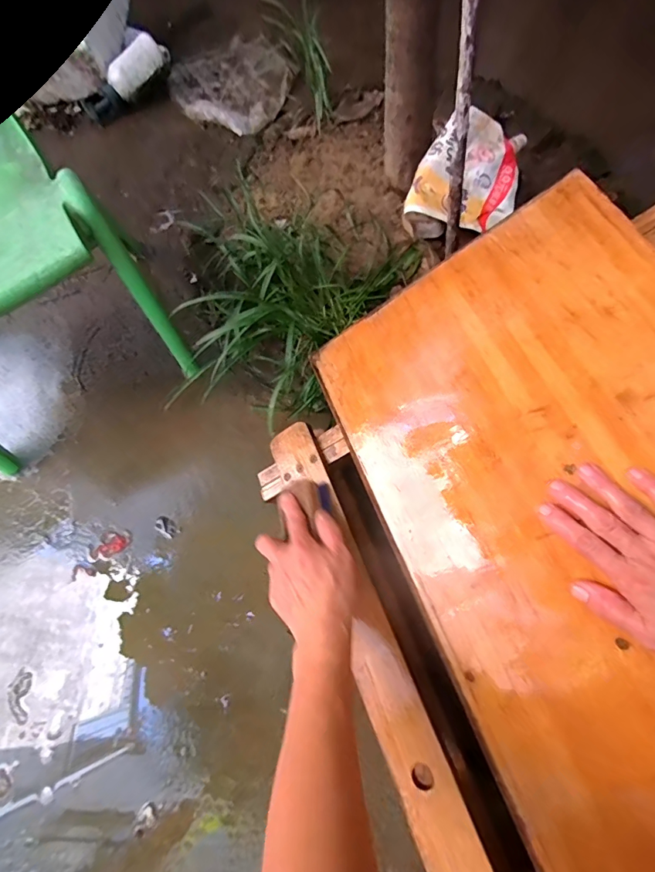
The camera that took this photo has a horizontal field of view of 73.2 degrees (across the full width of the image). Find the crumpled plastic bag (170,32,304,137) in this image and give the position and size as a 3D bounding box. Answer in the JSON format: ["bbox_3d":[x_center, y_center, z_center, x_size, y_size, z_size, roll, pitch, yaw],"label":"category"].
[{"bbox_3d":[-0.206,-0.789,0.975,0.284,0.022,0.287,28,71,13],"label":"crumpled plastic bag"}]

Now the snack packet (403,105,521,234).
[{"bbox_3d":[0.208,-0.383,0.645,0.142,0.076,0.173,20,70,12],"label":"snack packet"}]

